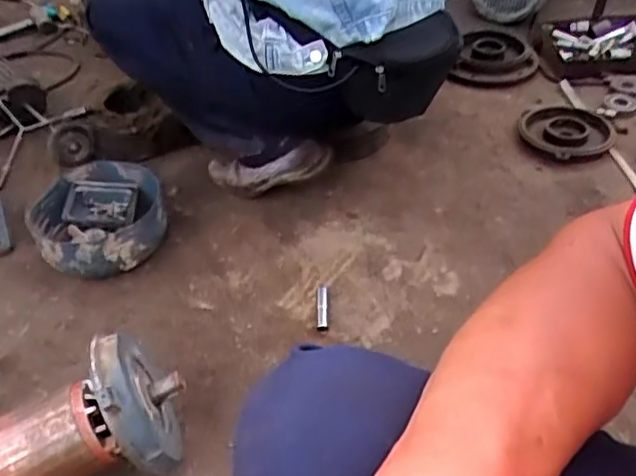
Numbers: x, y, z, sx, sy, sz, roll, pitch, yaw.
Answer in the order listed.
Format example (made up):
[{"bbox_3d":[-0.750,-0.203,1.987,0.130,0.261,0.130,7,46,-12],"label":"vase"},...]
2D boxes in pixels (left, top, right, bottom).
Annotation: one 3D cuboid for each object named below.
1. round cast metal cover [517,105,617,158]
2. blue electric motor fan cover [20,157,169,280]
[{"bbox_3d":[0.475,-0.212,1.231,0.158,0.024,0.169,0,40,0],"label":"round cast metal cover"},{"bbox_3d":[-0.374,-0.025,1.097,0.221,0.093,0.214,-12,42,-13],"label":"blue electric motor fan cover"}]

